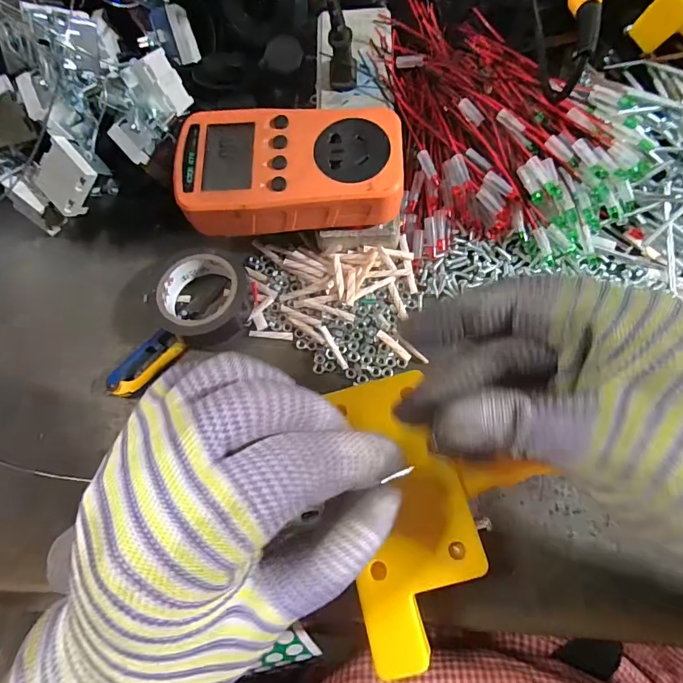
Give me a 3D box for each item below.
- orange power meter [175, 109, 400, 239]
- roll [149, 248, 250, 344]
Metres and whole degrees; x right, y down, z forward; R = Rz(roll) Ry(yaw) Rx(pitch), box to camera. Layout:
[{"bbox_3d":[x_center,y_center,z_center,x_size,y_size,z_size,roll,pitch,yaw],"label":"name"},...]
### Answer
[{"bbox_3d":[-0.029,-0.097,0.251,0.125,0.031,0.066,0,75,2],"label":"orange power meter"},{"bbox_3d":[-0.090,-0.030,0.276,0.058,0.025,0.059,0,75,2],"label":"roll"}]

